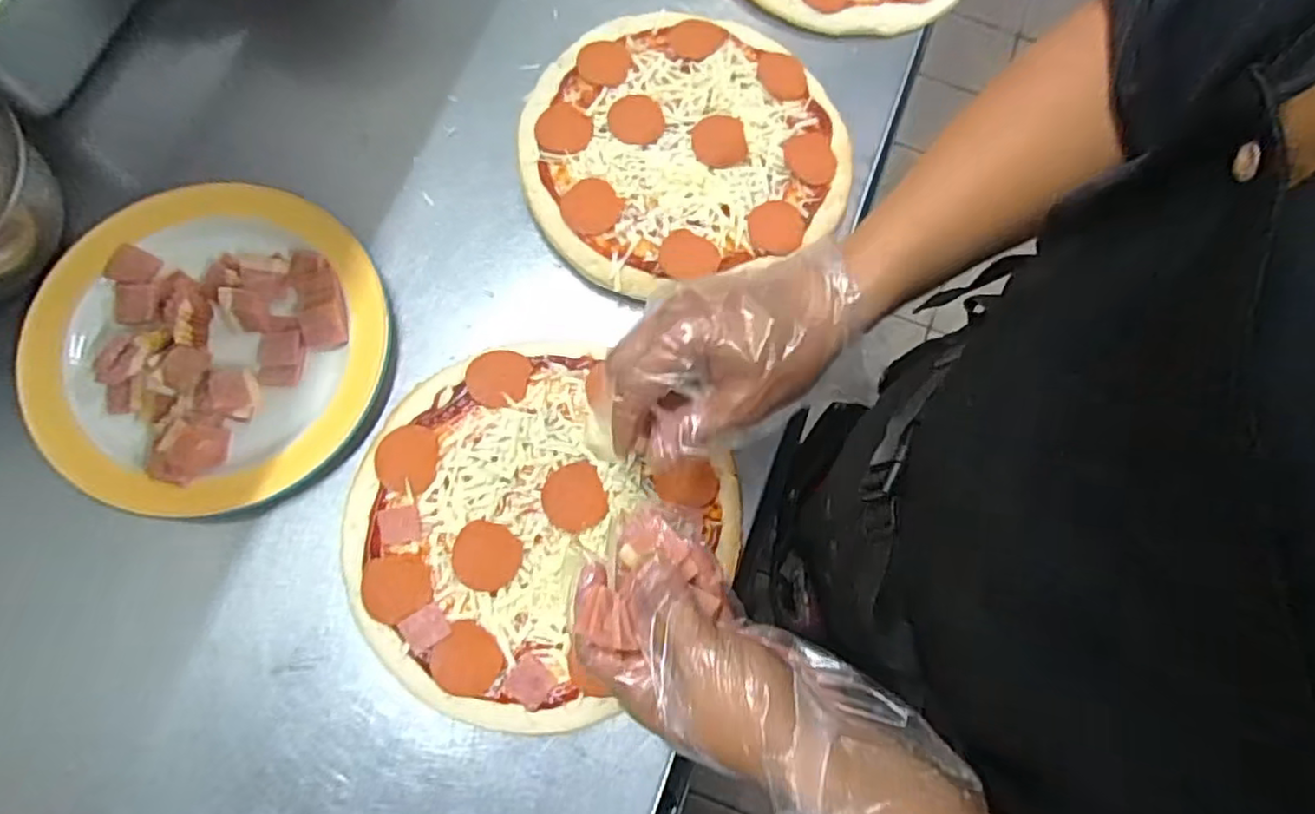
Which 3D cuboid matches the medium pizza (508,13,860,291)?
[{"bbox_3d":[0.021,-0.212,0.535,0.254,0.026,0.228,-18,76,-6],"label":"medium pizza"}]

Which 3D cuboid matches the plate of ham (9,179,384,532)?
[{"bbox_3d":[-0.309,-0.048,0.475,0.222,0.044,0.223,0,75,-1],"label":"plate of ham"}]

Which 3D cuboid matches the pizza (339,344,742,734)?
[{"bbox_3d":[-0.091,0.080,0.460,0.231,0.018,0.243,0,75,-1],"label":"pizza"}]

